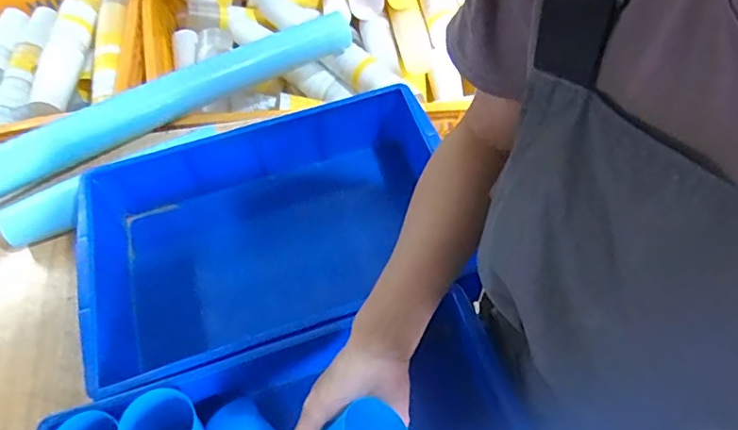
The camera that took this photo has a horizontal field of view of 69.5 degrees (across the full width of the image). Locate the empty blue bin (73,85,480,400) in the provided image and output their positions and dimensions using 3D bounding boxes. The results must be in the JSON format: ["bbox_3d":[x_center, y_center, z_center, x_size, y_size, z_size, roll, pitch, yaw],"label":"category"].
[{"bbox_3d":[-0.103,0.027,0.619,0.413,0.108,0.269,-19,58,-10],"label":"empty blue bin"}]

